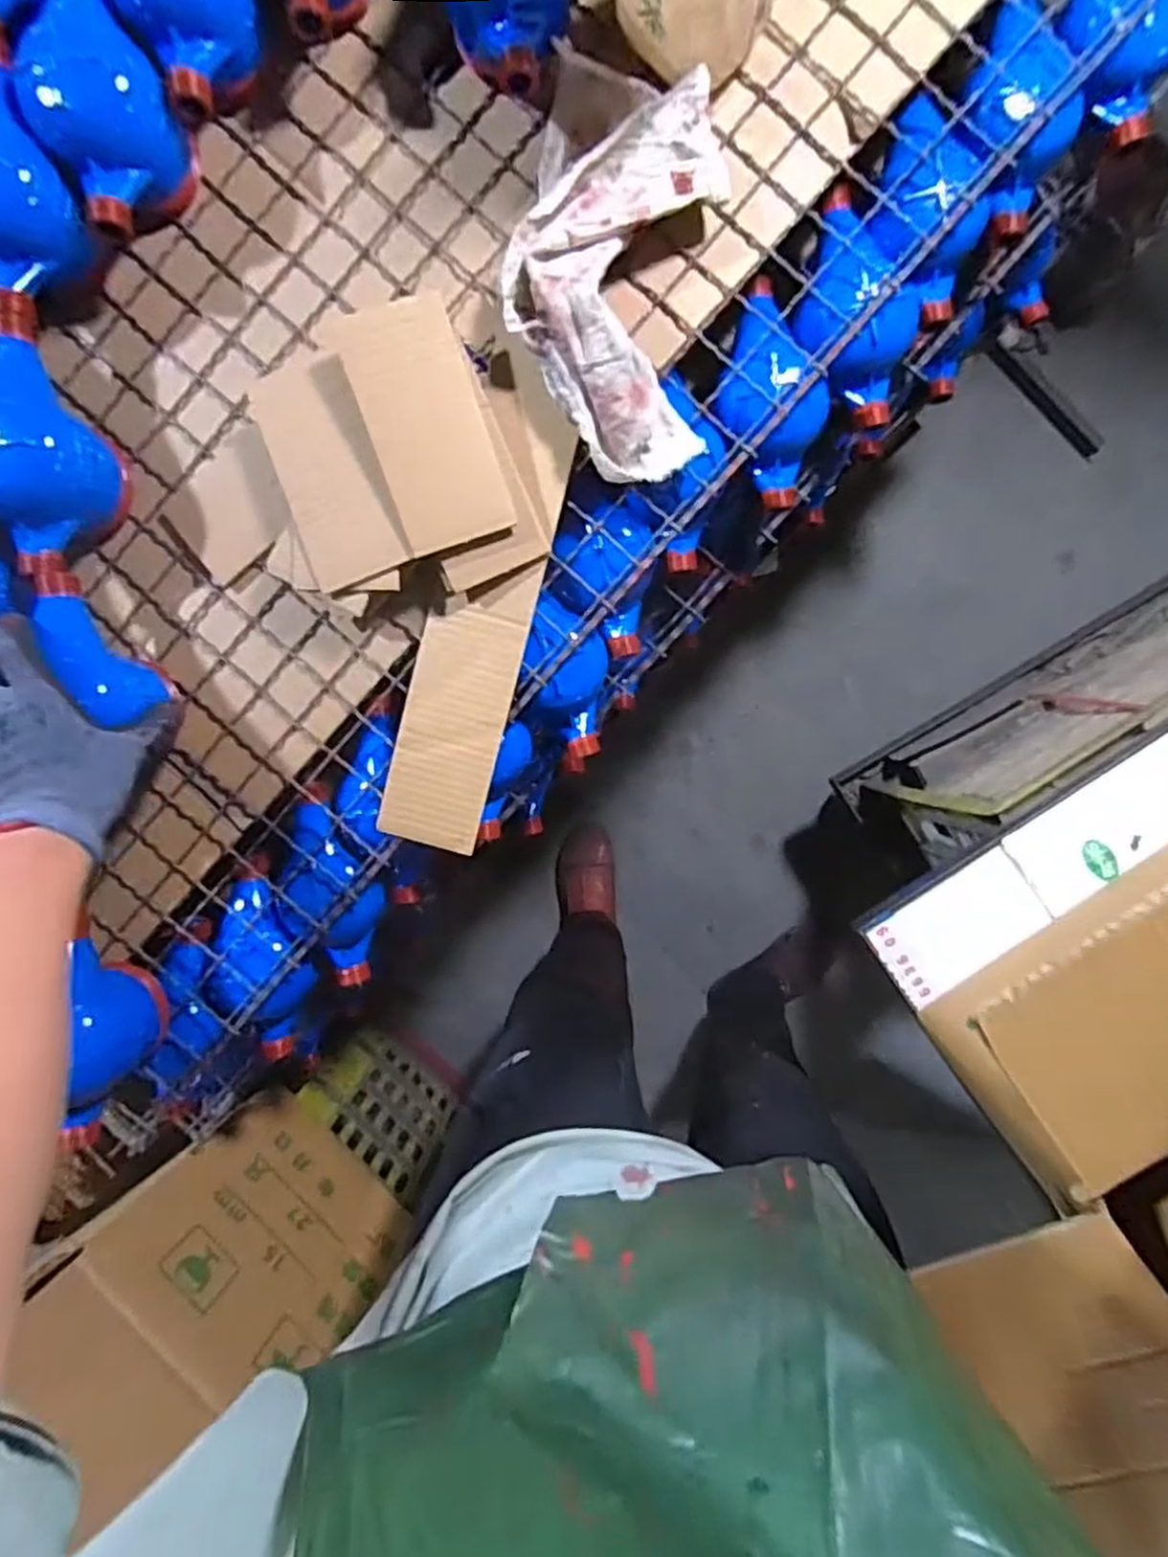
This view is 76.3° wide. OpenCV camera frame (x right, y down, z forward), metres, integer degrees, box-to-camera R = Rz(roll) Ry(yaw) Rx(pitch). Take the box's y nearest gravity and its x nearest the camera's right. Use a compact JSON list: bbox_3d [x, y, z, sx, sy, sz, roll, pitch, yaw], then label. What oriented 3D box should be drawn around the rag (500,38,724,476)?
[{"bbox_3d":[0.018,-0.327,0.479,0.134,0.059,0.255,5,95,5],"label":"rag"}]

